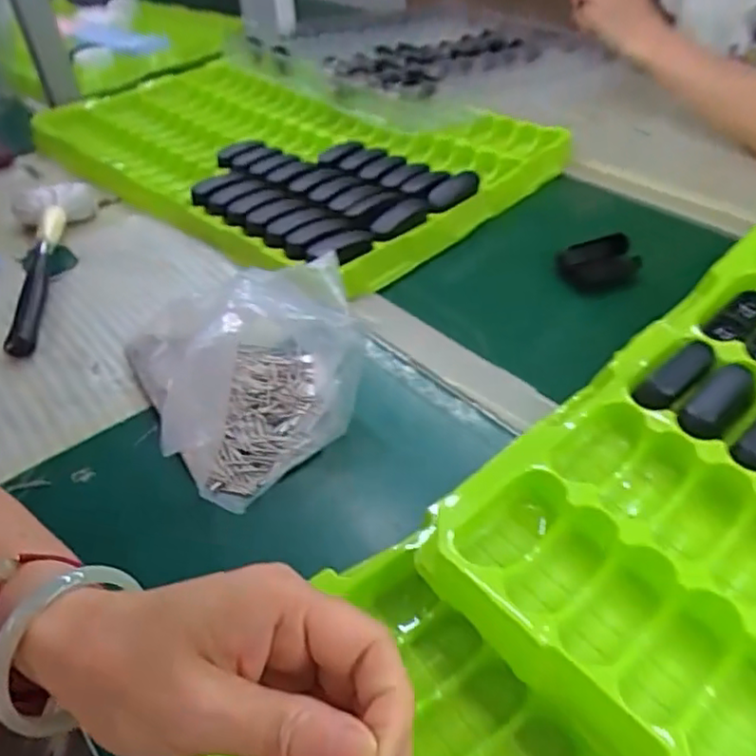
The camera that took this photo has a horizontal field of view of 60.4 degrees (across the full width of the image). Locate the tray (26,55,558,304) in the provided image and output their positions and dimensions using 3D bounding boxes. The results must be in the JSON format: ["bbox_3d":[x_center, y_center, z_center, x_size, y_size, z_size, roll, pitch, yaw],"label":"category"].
[{"bbox_3d":[-0.129,-0.277,0.781,0.594,0.055,0.372,28,51,31],"label":"tray"}]

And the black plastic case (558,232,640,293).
[{"bbox_3d":[0.196,-0.103,0.581,0.064,0.025,0.048,-5,42,0],"label":"black plastic case"}]

